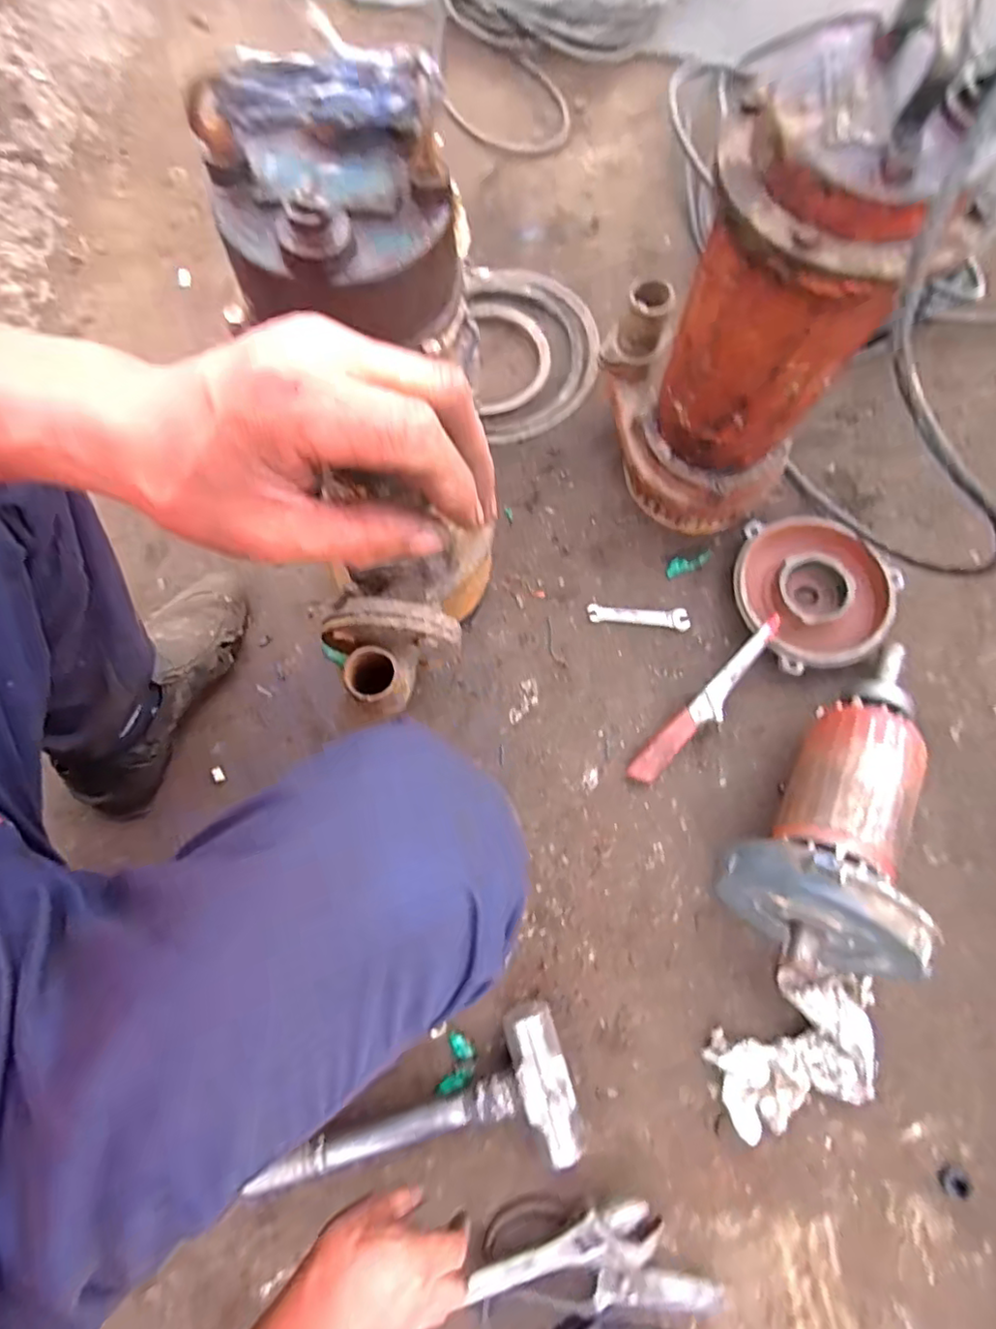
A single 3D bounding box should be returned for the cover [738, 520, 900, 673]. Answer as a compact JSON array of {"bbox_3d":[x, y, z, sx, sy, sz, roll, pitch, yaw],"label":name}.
[{"bbox_3d":[0.362,-0.087,0.713,0.174,0.039,0.181,-42,81,-9],"label":"cover"}]

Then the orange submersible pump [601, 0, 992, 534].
[{"bbox_3d":[0.222,-0.297,0.561,0.157,0.445,0.184,-6,78,-2],"label":"orange submersible pump"}]

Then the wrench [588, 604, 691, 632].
[{"bbox_3d":[0.169,-0.057,0.725,0.117,0.006,0.026,3,78,0],"label":"wrench"}]

